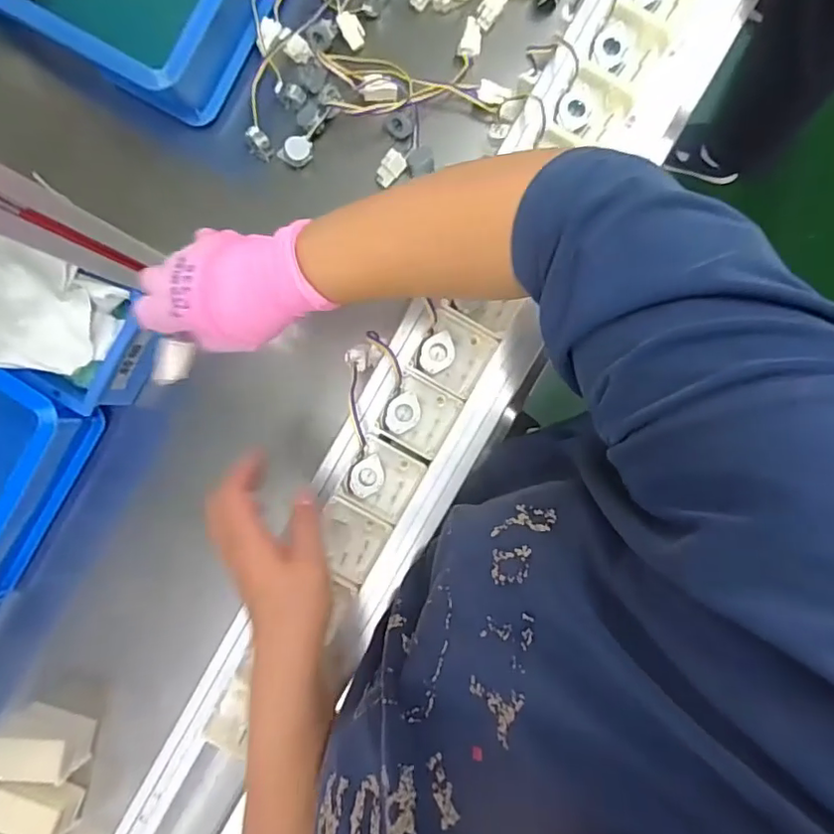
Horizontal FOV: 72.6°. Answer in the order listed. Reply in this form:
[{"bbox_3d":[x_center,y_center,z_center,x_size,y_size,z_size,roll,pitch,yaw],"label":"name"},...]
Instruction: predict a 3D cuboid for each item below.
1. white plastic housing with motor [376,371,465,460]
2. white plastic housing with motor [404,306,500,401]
[{"bbox_3d":[0.002,-0.001,0.427,0.048,0.020,0.053,29,92,4],"label":"white plastic housing with motor"},{"bbox_3d":[0.027,-0.046,0.422,0.050,0.016,0.054,28,92,4],"label":"white plastic housing with motor"}]

